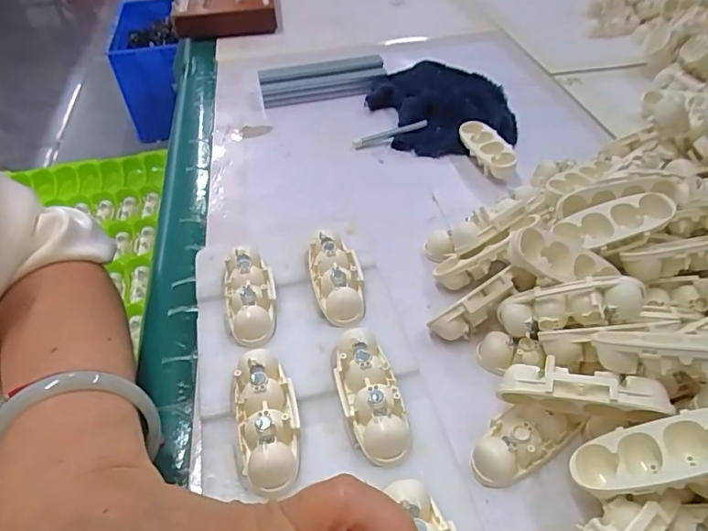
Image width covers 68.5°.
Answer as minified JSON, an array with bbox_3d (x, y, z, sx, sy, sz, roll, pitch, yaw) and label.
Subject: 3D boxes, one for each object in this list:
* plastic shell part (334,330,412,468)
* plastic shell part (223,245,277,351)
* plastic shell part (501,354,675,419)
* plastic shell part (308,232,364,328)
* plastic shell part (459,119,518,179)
[{"bbox_3d":[0.007,0.054,0.220,0.024,0.013,0.061,-10,44,-8],"label":"plastic shell part"},{"bbox_3d":[-0.054,0.015,0.266,0.024,0.016,0.059,-13,44,-11],"label":"plastic shell part"},{"bbox_3d":[0.093,0.053,0.212,0.061,0.021,0.017,2,41,26],"label":"plastic shell part"},{"bbox_3d":[-0.009,0.006,0.274,0.025,0.016,0.058,-13,44,-10],"label":"plastic shell part"},{"bbox_3d":[0.098,-0.083,0.385,0.022,0.021,0.064,-13,44,-11],"label":"plastic shell part"}]

